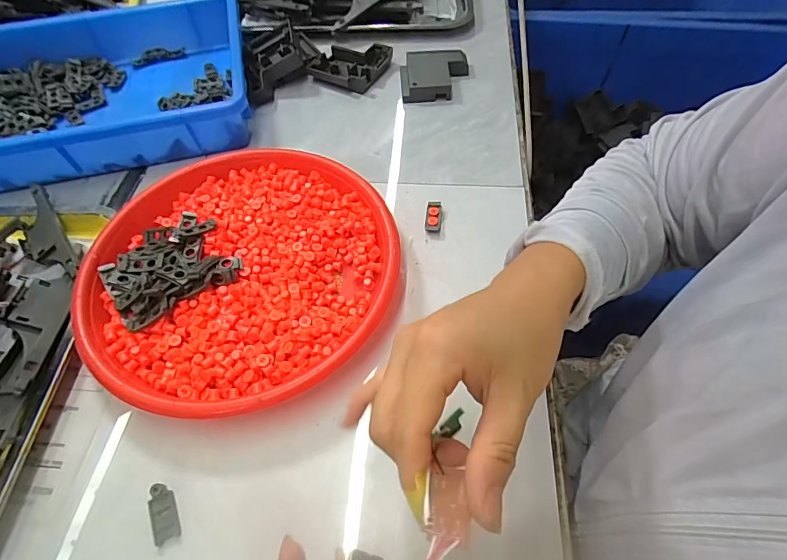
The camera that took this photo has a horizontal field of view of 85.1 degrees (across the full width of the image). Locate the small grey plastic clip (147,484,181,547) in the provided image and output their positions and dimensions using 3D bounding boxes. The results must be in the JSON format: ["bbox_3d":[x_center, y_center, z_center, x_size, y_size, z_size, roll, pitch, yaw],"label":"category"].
[{"bbox_3d":[-0.148,0.149,0.275,0.016,0.005,0.034,-23,60,-13],"label":"small grey plastic clip"}]

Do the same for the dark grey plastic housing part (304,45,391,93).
[{"bbox_3d":[-0.055,-0.265,0.530,0.082,0.025,0.075,22,60,15],"label":"dark grey plastic housing part"}]

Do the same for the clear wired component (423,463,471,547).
[{"bbox_3d":[0.021,0.087,0.169,0.017,0.007,0.027,6,57,5],"label":"clear wired component"}]

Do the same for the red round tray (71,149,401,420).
[{"bbox_3d":[-0.125,-0.013,0.362,0.244,0.034,0.237,-1,57,1],"label":"red round tray"}]

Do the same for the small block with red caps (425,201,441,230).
[{"bbox_3d":[0.037,-0.060,0.401,0.013,0.007,0.034,7,58,6],"label":"small block with red caps"}]

